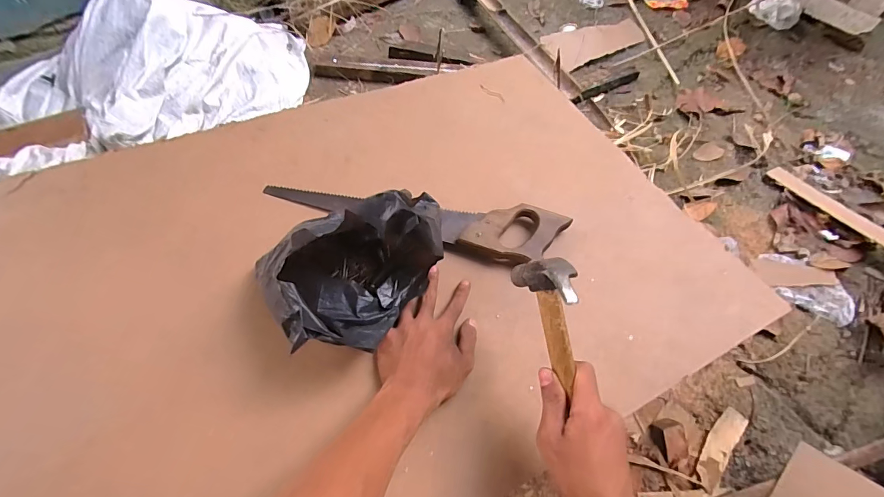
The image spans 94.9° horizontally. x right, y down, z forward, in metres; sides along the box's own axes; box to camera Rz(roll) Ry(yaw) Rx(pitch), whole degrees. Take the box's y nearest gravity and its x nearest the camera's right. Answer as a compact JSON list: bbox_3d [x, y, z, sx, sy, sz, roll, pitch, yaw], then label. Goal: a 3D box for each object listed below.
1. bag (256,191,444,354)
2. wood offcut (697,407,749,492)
[{"bbox_3d":[-0.100,0.008,0.460,0.148,0.125,0.213,28,62,16],"label":"bag"},{"bbox_3d":[0.524,0.373,0.760,0.043,0.008,0.170,38,64,19],"label":"wood offcut"}]

